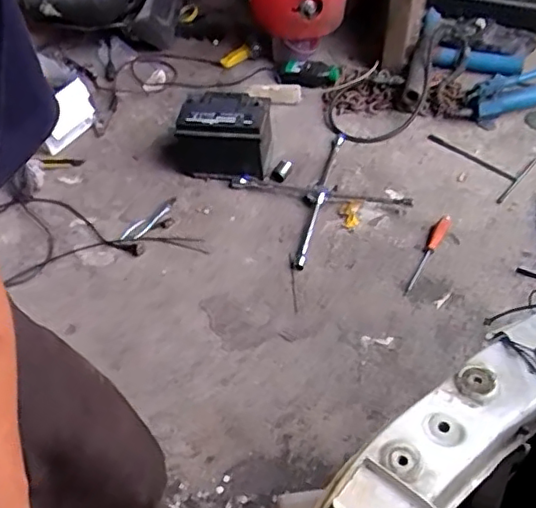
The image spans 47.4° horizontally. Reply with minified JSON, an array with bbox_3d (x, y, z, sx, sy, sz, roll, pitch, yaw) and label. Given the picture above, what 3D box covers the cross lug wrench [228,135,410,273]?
[{"bbox_3d":[0.153,-0.174,1.775,0.406,0.035,0.406,-25,54,-16],"label":"cross lug wrench"}]

